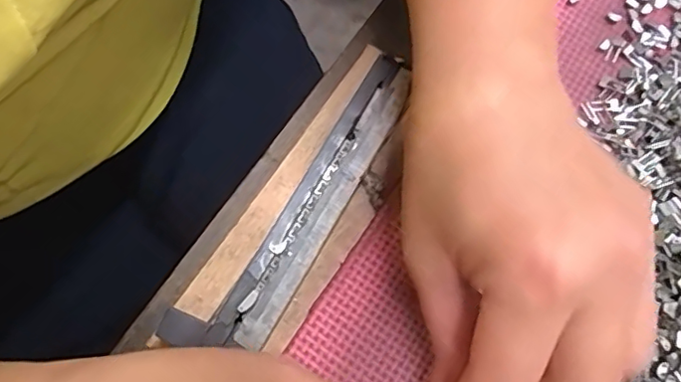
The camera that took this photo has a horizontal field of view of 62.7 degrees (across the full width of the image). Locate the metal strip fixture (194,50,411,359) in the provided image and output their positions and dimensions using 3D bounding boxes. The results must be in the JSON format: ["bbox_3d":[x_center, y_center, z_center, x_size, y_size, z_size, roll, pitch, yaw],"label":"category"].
[{"bbox_3d":[-0.009,0.006,0.245,0.022,0.031,0.137,30,75,5],"label":"metal strip fixture"}]

